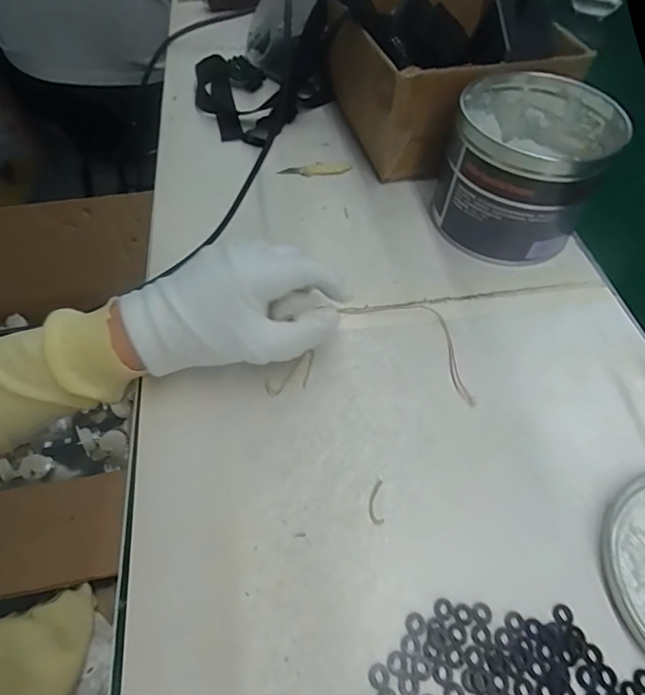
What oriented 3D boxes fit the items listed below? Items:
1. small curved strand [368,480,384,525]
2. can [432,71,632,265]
[{"bbox_3d":[0.033,0.094,0.275,0.009,0.004,0.026,2,56,-1],"label":"small curved strand"},{"bbox_3d":[0.169,-0.154,0.394,0.124,0.100,0.131,1,56,-2],"label":"can"}]

